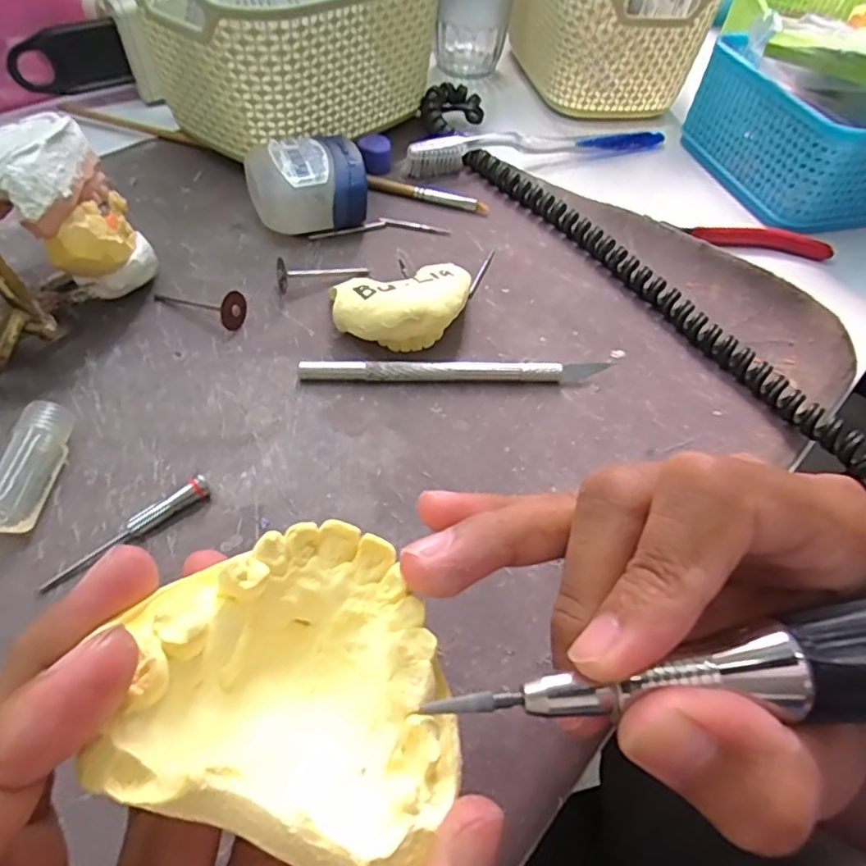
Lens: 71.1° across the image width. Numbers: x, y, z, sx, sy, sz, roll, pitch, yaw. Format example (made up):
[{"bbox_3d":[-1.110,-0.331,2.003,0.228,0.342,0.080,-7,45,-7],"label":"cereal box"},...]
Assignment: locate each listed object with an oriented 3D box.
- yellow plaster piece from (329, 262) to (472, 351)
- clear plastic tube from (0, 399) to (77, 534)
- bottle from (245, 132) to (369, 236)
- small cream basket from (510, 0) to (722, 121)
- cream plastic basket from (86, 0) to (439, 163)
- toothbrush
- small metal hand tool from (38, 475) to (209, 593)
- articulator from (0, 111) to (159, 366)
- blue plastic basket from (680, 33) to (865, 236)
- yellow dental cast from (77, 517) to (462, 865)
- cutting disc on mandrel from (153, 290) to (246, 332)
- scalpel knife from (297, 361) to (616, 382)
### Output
[{"bbox_3d":[-0.013,-0.055,0.276,0.063,0.027,0.040,-7,54,-11],"label":"yellow plaster piece"},{"bbox_3d":[-0.142,0.012,0.216,0.015,0.019,0.046,7,52,-1],"label":"clear plastic tube"},{"bbox_3d":[-0.068,-0.133,0.325,0.060,0.036,0.050,-8,54,-12],"label":"bottle"},{"bbox_3d":[0.123,-0.311,0.450,0.122,0.087,0.170,5,52,-2],"label":"small cream basket"},{"bbox_3d":[-0.079,-0.237,0.369,0.117,0.089,0.170,34,57,19],"label":"cream plastic basket"},{"bbox_3d":[0.070,-0.187,0.391,0.187,0.019,0.011,-14,56,-16],"label":"toothbrush"},{"bbox_3d":[-0.105,0.034,0.208,0.059,0.009,0.006,-34,63,-27],"label":"small metal hand tool"},{"bbox_3d":[-0.167,-0.075,0.247,0.094,0.073,0.084,-24,59,-22],"label":"articulator"},{"bbox_3d":[0.255,-0.194,0.387,0.132,0.064,0.118,-11,55,-14],"label":"blue plastic basket"},{"bbox_3d":[-0.024,0.046,0.119,0.063,0.023,0.058,17,53,7],"label":"yellow dental cast"},{"bbox_3d":[-0.109,-0.060,0.282,0.047,0.015,0.014,15,52,21],"label":"cutting disc on mandrel"},{"bbox_3d":[0.010,-0.026,0.267,0.134,0.009,0.007,-1,53,-7],"label":"scalpel knife"}]

